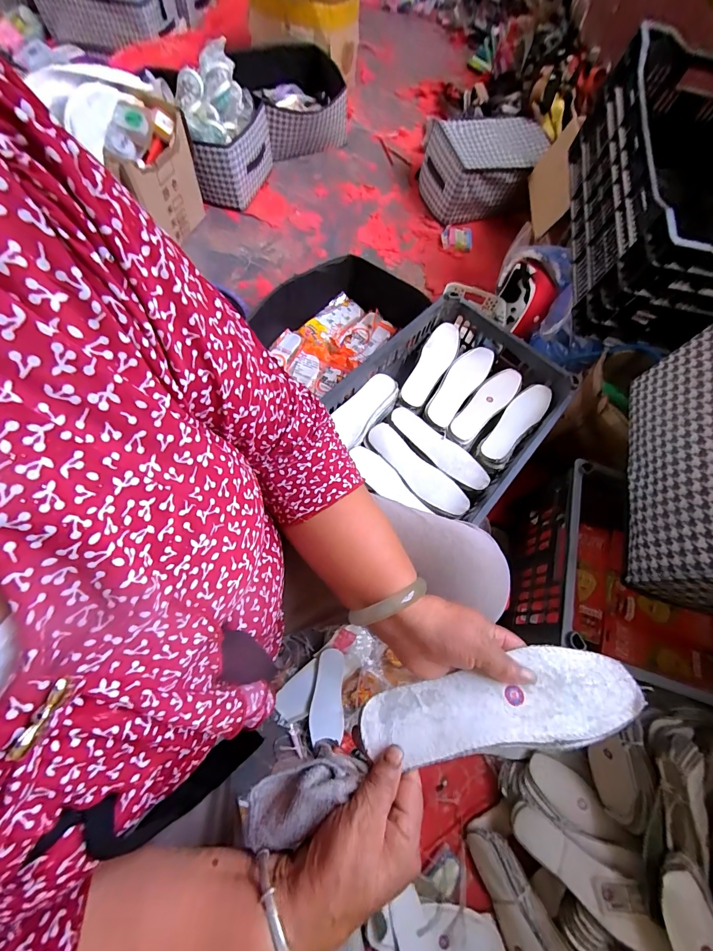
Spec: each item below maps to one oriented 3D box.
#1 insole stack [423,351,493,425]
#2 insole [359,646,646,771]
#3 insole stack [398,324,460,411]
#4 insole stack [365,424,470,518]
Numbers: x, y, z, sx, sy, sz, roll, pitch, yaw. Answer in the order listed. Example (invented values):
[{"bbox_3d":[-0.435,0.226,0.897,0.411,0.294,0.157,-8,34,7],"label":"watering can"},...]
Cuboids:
[{"bbox_3d":[0.216,-0.187,0.796,0.074,0.057,0.228,35,71,12],"label":"insole stack"},{"bbox_3d":[0.120,0.192,0.307,0.229,0.006,0.068,-7,46,-2],"label":"insole"},{"bbox_3d":[0.157,-0.235,0.786,0.065,0.036,0.227,29,70,10],"label":"insole stack"},{"bbox_3d":[0.110,-0.010,0.682,0.079,0.026,0.229,-42,75,-16],"label":"insole stack"}]

